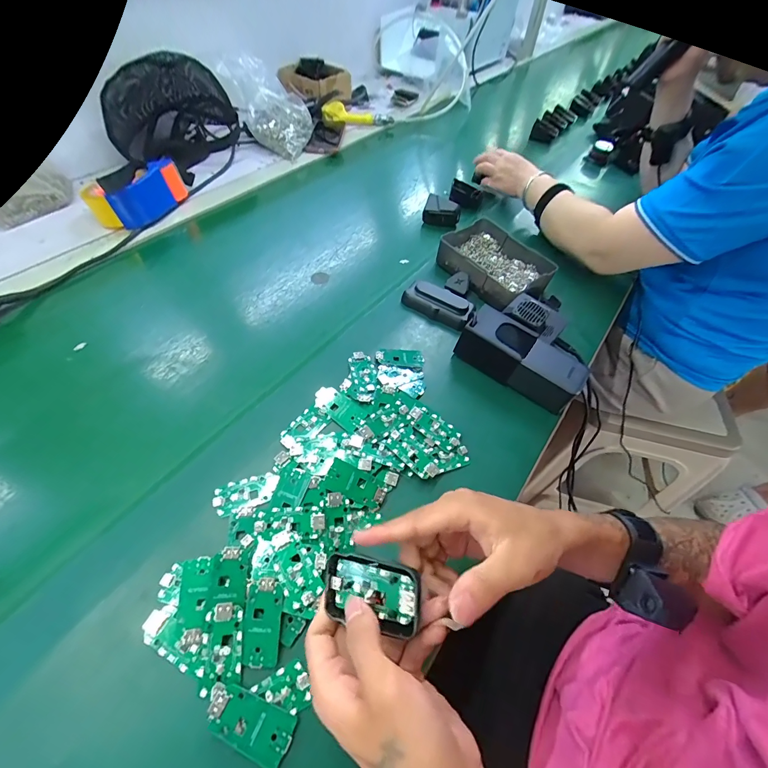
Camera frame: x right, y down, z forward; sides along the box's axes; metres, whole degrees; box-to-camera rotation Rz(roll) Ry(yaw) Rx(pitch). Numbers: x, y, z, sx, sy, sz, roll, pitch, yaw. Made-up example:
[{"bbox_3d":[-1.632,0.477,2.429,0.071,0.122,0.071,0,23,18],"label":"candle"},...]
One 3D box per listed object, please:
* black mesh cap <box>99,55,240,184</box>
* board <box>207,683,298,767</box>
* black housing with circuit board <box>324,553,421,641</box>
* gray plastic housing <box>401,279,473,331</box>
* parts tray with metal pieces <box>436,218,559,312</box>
[{"bbox_3d":[-0.436,-0.534,0.727,0.183,0.145,0.211,16,54,8],"label":"black mesh cap"},{"bbox_3d":[-0.099,0.251,0.270,0.062,0.006,0.031,21,56,11],"label":"board"},{"bbox_3d":[-0.009,0.140,0.248,0.070,0.008,0.041,-2,78,29],"label":"black housing with circuit board"},{"bbox_3d":[0.080,-0.121,0.538,0.100,0.030,0.042,24,56,13],"label":"gray plastic housing"},{"bbox_3d":[0.178,-0.197,0.591,0.130,0.041,0.174,-32,63,-24],"label":"parts tray with metal pieces"}]

